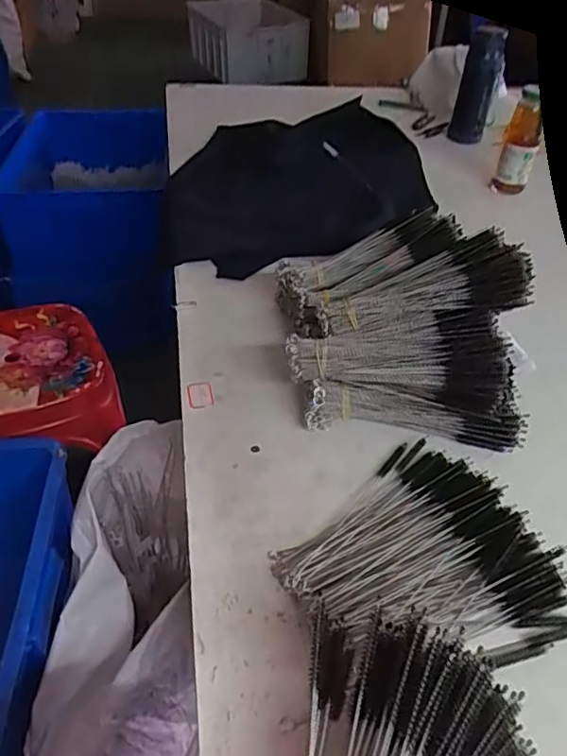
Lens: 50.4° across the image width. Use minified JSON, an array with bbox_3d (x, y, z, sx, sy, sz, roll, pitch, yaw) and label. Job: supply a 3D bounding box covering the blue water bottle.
[{"bbox_3d":[0.366,-0.548,1.145,0.068,0.191,0.061,12,42,11],"label":"blue water bottle"}]

